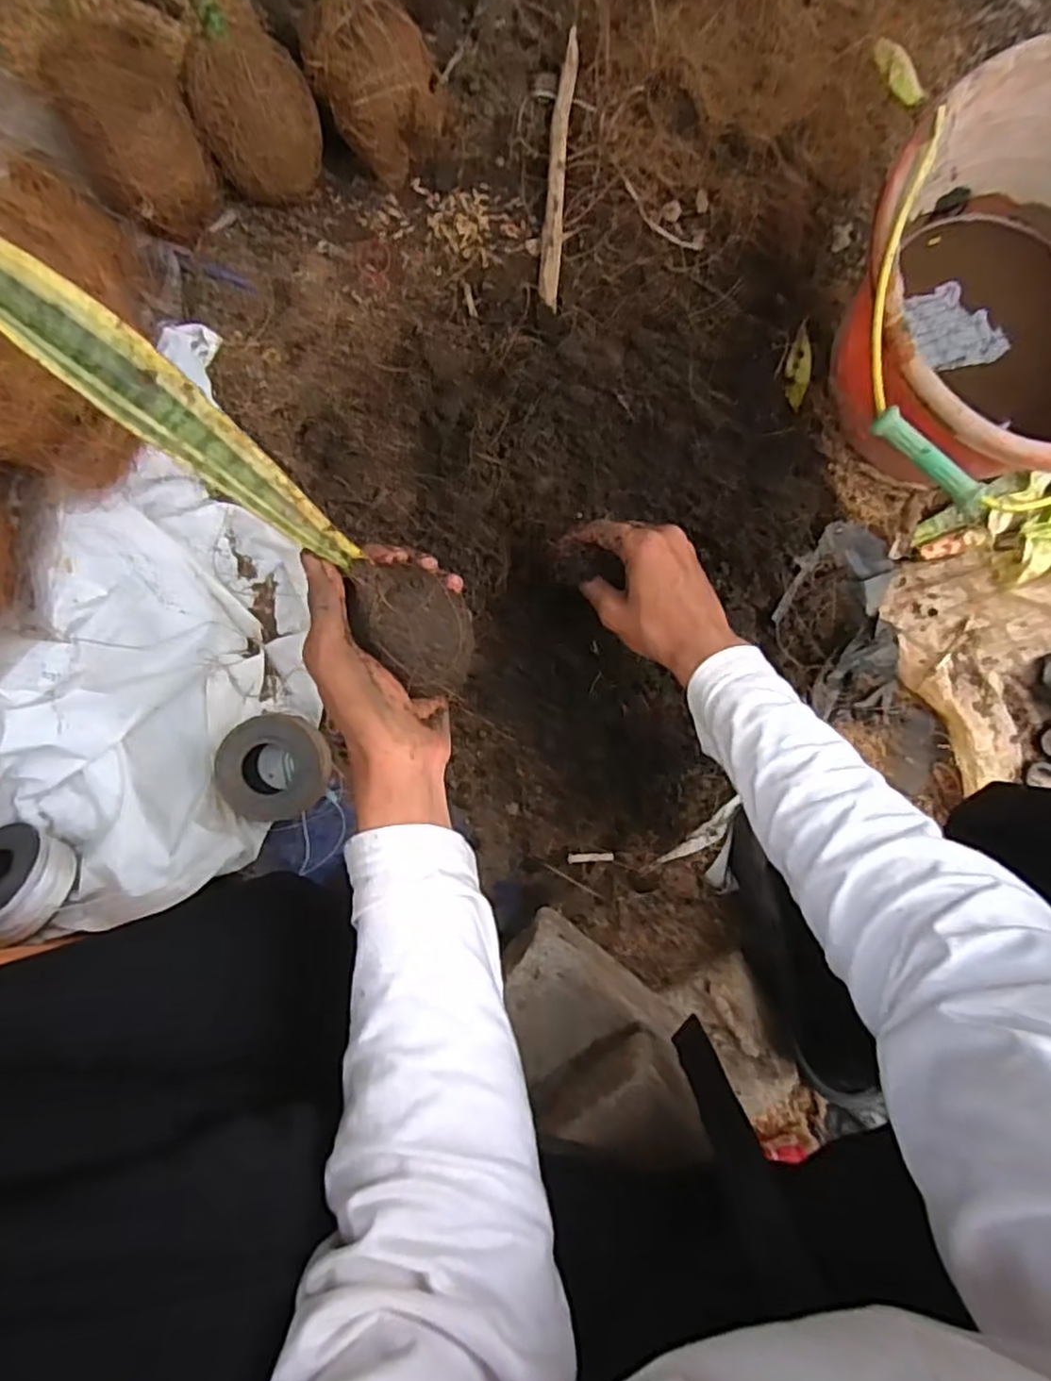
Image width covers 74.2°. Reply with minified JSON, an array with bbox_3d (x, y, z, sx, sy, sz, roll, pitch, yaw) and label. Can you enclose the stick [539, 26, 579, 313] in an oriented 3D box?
[{"bbox_3d":[0.026,-0.409,0.554,0.017,0.020,0.203,5,92,-1],"label":"stick"}]

